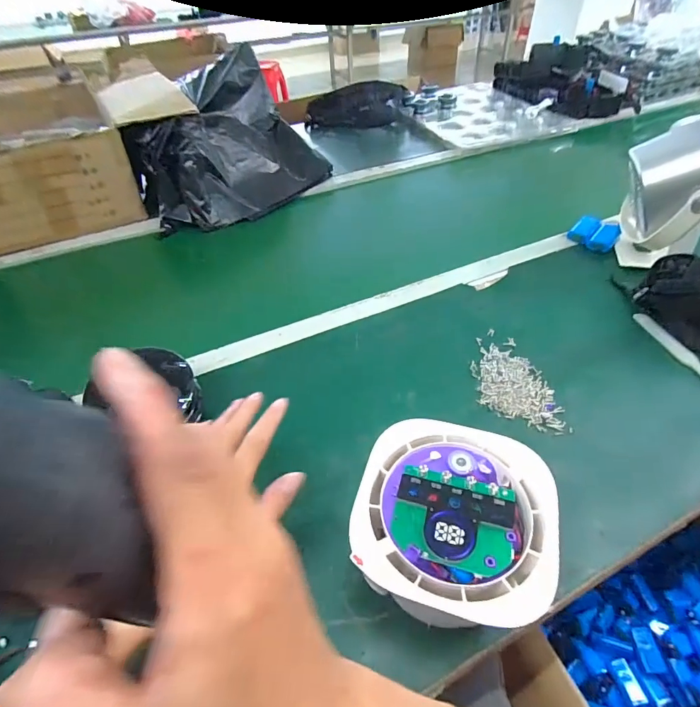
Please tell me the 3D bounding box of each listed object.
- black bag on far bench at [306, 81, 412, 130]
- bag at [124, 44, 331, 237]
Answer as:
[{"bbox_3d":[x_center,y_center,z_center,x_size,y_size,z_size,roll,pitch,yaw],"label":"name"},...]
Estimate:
[{"bbox_3d":[0.023,-0.762,1.294,0.317,0.104,0.068,-4,44,0],"label":"black bag on far bench"},{"bbox_3d":[-0.266,-0.445,0.896,0.384,0.226,0.256,-36,53,-28],"label":"bag"}]

